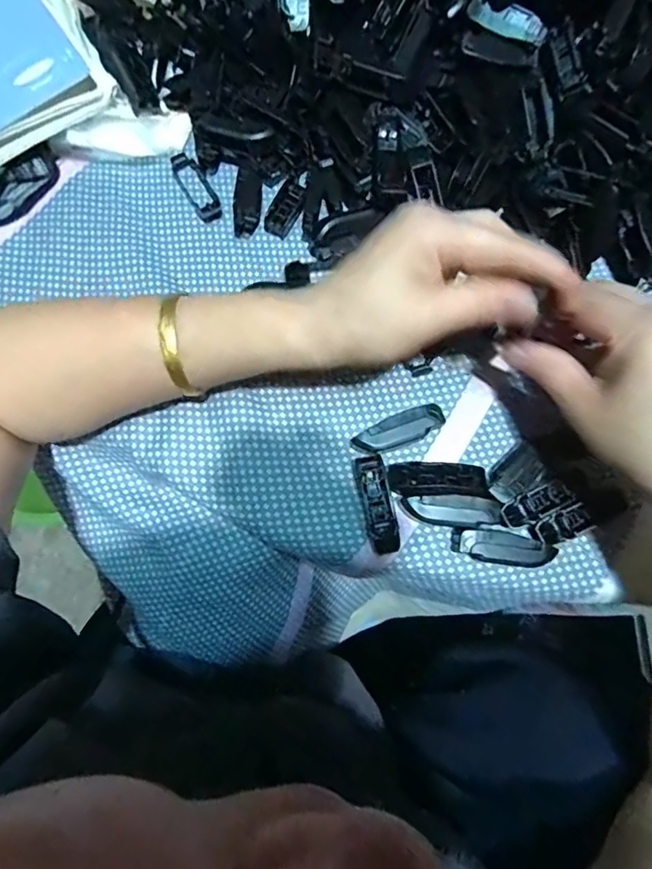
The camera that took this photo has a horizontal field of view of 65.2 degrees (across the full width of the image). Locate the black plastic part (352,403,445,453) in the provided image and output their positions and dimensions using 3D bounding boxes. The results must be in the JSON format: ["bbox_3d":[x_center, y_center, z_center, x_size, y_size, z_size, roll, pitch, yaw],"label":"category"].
[{"bbox_3d":[0.043,-0.002,0.306,0.054,0.015,0.018,-20,77,-5],"label":"black plastic part"}]

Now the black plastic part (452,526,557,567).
[{"bbox_3d":[0.100,0.063,0.290,0.053,0.018,0.021,6,76,1],"label":"black plastic part"}]

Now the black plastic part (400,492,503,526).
[{"bbox_3d":[0.072,0.043,0.291,0.054,0.010,0.018,5,76,1],"label":"black plastic part"}]

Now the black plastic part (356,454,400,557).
[{"bbox_3d":[0.029,0.040,0.294,0.016,0.015,0.057,-10,76,-3],"label":"black plastic part"}]

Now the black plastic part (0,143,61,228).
[{"bbox_3d":[-0.202,-0.163,0.338,0.061,0.023,0.017,-42,80,-10],"label":"black plastic part"}]

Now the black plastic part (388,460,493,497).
[{"bbox_3d":[0.065,0.027,0.298,0.055,0.016,0.021,0,76,0],"label":"black plastic part"}]

